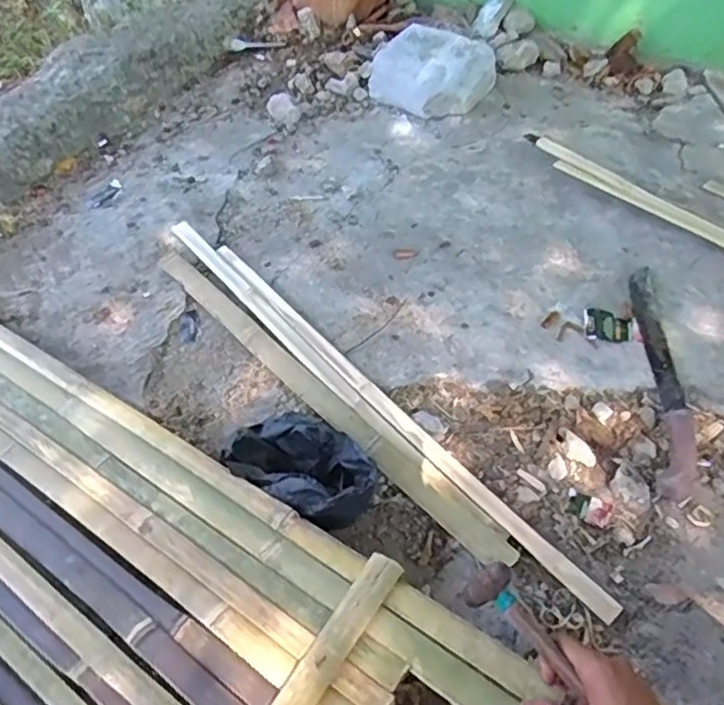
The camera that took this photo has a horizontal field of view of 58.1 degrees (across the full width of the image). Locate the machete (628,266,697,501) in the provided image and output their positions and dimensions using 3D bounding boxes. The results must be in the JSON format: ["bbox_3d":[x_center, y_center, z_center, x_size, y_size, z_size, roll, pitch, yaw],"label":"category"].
[{"bbox_3d":[0.431,0.021,0.926,0.067,0.035,0.417,7,51,5],"label":"machete"}]

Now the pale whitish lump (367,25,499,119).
[{"bbox_3d":[0.156,-0.641,1.477,0.254,0.103,0.199,27,55,20],"label":"pale whitish lump"}]

